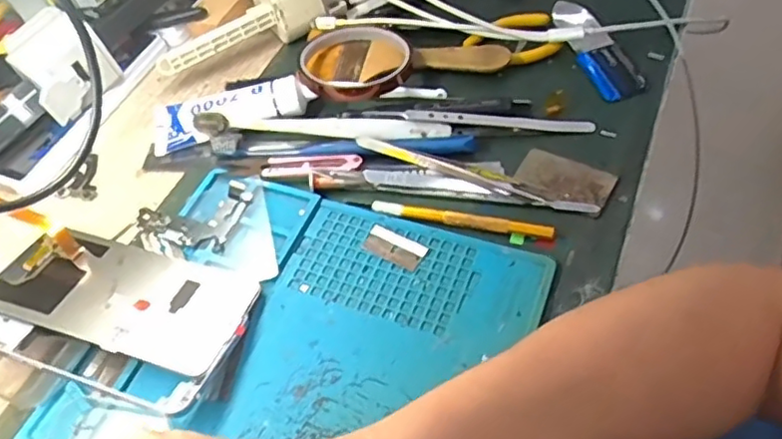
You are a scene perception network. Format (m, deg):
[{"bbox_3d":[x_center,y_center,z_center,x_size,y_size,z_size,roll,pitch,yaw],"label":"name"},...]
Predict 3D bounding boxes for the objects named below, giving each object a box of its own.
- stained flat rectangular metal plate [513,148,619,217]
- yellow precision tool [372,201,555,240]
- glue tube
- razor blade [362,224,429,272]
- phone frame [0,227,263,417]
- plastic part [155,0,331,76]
[{"bbox_3d":[0.113,-0.026,0.421,0.064,0.005,0.040,29,63,30],"label":"stained flat rectangular metal plate"},{"bbox_3d":[0.044,-0.001,0.404,0.115,0.006,0.008,10,56,15],"label":"yellow precision tool"},{"bbox_3d":[-0.120,-0.082,0.484,0.121,0.033,0.044,-12,53,0],"label":"glue tube"},{"bbox_3d":[0.002,0.018,0.403,0.040,0.004,0.019,25,67,27],"label":"razor blade"},{"bbox_3d":[-0.167,0.052,0.381,0.157,0.008,0.095,16,48,15],"label":"phone frame"},{"bbox_3d":[-0.120,-0.171,0.524,0.156,0.043,0.054,-23,54,-9],"label":"plastic part"}]

